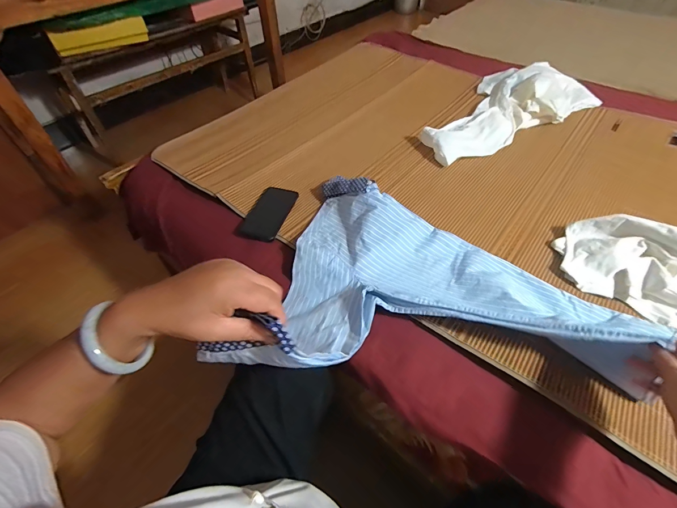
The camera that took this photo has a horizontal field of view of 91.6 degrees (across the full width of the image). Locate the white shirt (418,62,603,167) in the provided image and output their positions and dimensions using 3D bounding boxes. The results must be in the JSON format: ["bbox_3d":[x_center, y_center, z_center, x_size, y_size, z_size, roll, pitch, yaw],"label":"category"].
[{"bbox_3d":[0.457,-0.452,0.981,0.600,0.073,0.309,-25,54,-19],"label":"white shirt"}]

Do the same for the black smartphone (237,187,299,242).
[{"bbox_3d":[-0.154,-0.096,0.727,0.087,0.011,0.159,12,51,10],"label":"black smartphone"}]

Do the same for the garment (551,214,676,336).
[{"bbox_3d":[0.538,0.010,0.580,0.241,0.083,0.148,31,57,24],"label":"garment"}]

